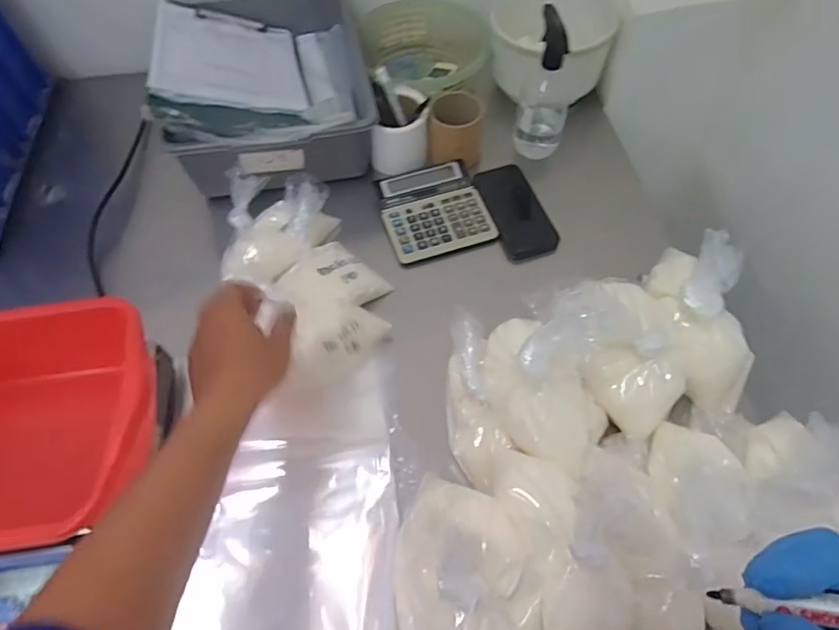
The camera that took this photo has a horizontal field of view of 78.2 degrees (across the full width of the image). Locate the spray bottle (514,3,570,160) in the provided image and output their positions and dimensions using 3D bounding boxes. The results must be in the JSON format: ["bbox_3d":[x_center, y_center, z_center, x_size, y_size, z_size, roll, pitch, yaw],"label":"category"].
[{"bbox_3d":[0.195,-0.339,0.777,0.082,0.198,0.068,9,59,7],"label":"spray bottle"}]

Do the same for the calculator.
[{"bbox_3d":[0.023,-0.158,0.773,0.153,0.022,0.156,-16,60,-8],"label":"calculator"}]

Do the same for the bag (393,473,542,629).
[{"bbox_3d":[0.034,0.235,0.457,0.121,0.103,0.186,-14,59,-7],"label":"bag"}]

